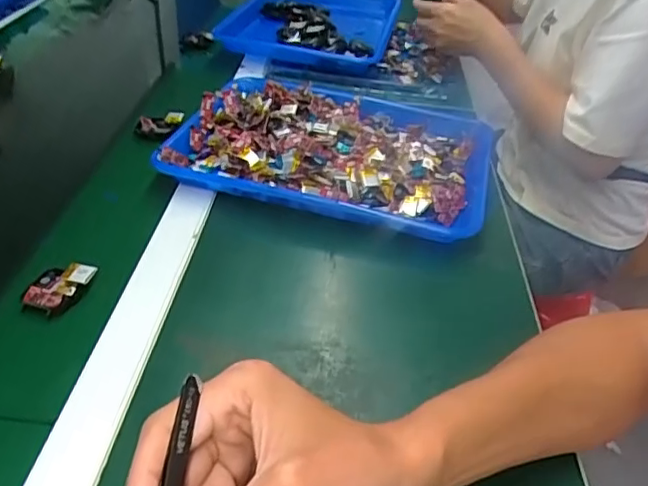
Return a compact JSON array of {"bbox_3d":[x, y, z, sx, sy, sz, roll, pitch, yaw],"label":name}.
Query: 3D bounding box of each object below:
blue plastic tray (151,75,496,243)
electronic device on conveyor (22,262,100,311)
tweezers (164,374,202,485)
[{"bbox_3d":[0.018,-0.112,0.663,0.337,0.047,0.273,13,39,12],"label":"blue plastic tray"},{"bbox_3d":[-0.214,0.035,0.471,0.040,0.017,0.050,17,40,17],"label":"electronic device on conveyor"},{"bbox_3d":[-0.062,0.111,0.227,0.007,0.009,0.118,4,57,1],"label":"tweezers"}]

